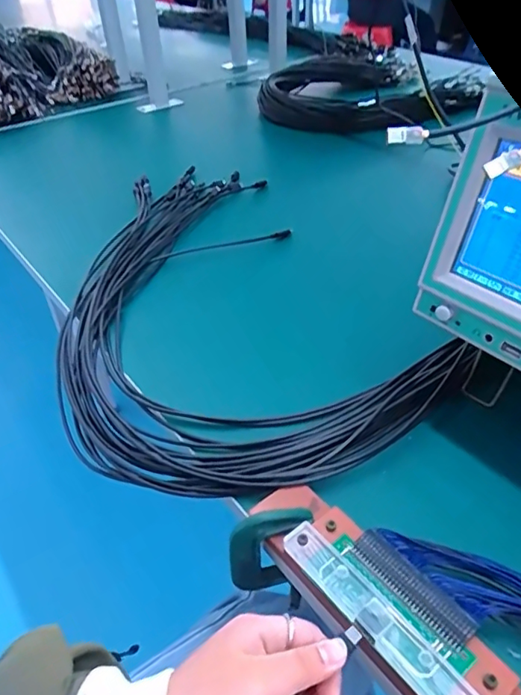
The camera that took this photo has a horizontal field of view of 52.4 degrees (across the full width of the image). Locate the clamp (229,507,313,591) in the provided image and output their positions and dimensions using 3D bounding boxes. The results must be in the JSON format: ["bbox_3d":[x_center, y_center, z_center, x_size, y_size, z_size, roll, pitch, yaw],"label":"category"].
[{"bbox_3d":[0.007,0.143,0.377,0.059,0.086,0.009,-13,42,-13],"label":"clamp"}]

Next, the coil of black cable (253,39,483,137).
[{"bbox_3d":[0.200,-0.518,1.063,0.401,0.047,0.344,-17,43,-17],"label":"coil of black cable"}]

